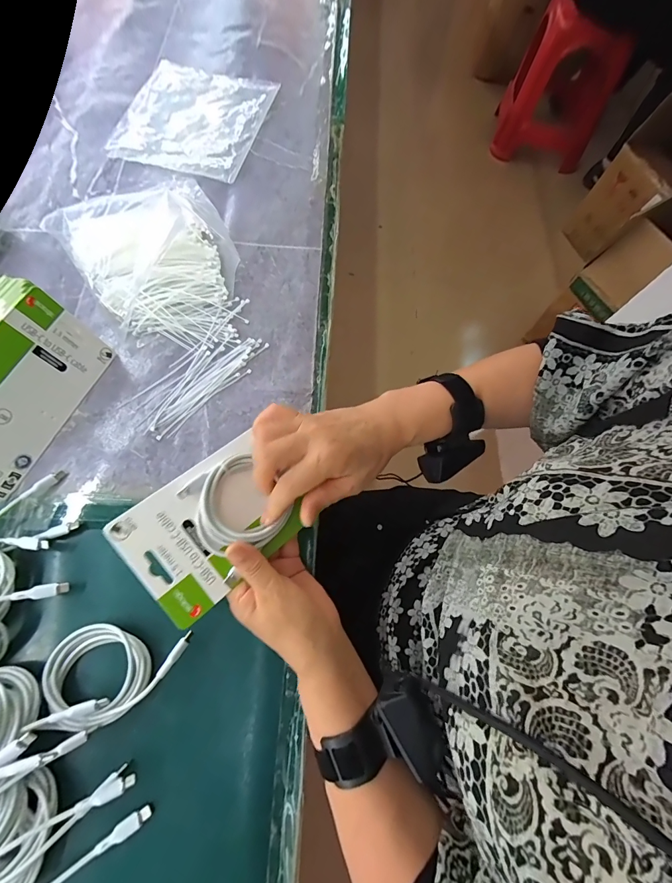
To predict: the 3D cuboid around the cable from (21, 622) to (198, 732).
[{"bbox_3d":[-0.189,0.195,0.314,0.119,0.028,0.074,-6,71,-6],"label":"cable"}]

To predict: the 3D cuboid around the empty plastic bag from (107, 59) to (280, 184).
[{"bbox_3d":[-0.207,-0.488,0.556,0.192,0.012,0.230,15,71,1],"label":"empty plastic bag"}]

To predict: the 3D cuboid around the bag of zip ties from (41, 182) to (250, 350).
[{"bbox_3d":[-0.211,-0.230,0.452,0.186,0.040,0.274,-34,76,-14],"label":"bag of zip ties"}]

